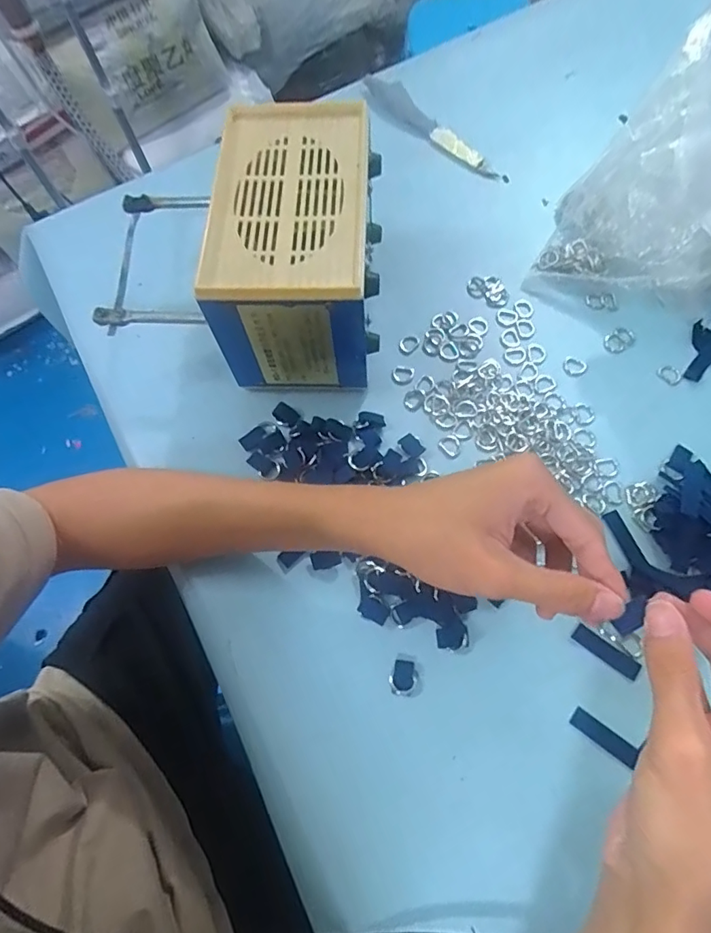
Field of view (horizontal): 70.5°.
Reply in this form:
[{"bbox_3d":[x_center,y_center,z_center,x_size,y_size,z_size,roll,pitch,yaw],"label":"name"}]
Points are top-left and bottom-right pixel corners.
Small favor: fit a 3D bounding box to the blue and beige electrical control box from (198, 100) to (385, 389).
[{"bbox_3d":[-0.041,-0.168,0.403,0.111,0.123,0.176,1,69,2],"label":"blue and beige electrical control box"}]

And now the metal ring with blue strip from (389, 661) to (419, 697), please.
[{"bbox_3d":[0.033,0.144,0.342,0.019,0.004,0.021,16,70,8],"label":"metal ring with blue strip"}]

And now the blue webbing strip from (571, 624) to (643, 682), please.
[{"bbox_3d":[0.169,0.125,0.339,0.044,0.004,0.012,35,80,23],"label":"blue webbing strip"}]

